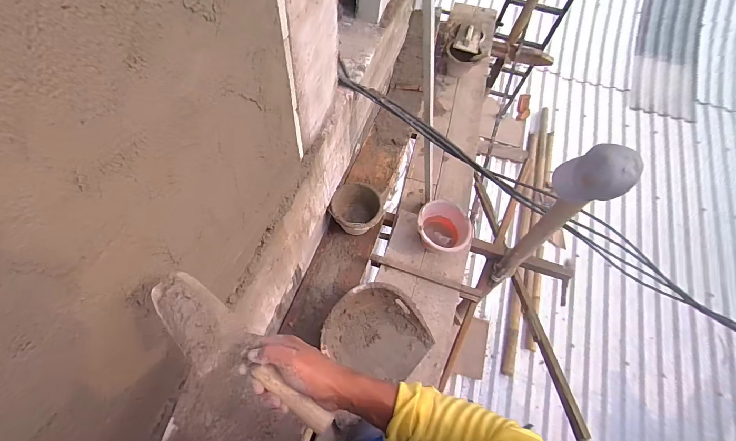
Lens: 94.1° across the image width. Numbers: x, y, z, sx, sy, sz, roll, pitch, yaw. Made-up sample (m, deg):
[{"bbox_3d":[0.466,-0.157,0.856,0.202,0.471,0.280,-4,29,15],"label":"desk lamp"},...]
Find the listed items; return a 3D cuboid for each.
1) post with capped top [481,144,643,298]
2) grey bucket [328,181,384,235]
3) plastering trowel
[{"bbox_3d":[0.794,0.040,1.578,0.258,0.962,0.203,-35,67,-22],"label":"post with capped top"},{"bbox_3d":[-0.061,-0.043,1.729,0.252,0.210,0.253,2,59,-3],"label":"grey bucket"},{"bbox_3d":[-0.174,0.191,0.472,0.287,0.088,0.075,38,63,5],"label":"plastering trowel"}]

